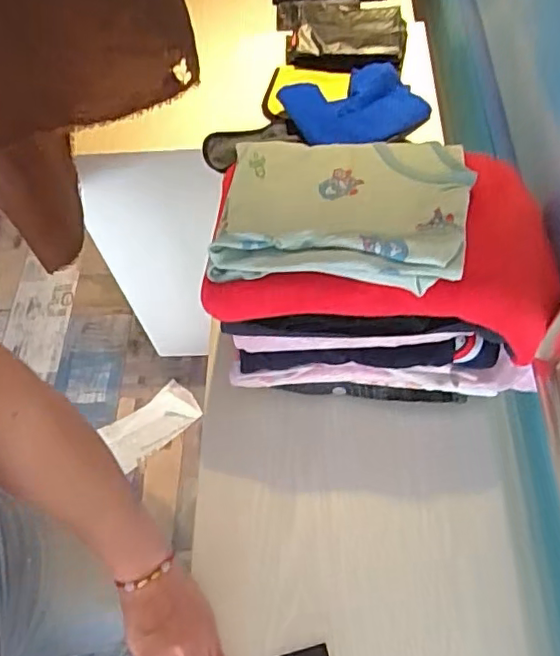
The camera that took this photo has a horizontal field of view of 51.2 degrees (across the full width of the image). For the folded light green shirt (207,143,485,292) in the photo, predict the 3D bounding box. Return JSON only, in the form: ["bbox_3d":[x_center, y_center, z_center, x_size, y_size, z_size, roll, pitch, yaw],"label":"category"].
[{"bbox_3d":[0.050,-0.107,0.491,0.205,0.046,0.162,10,61,9],"label":"folded light green shirt"}]

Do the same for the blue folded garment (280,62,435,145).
[{"bbox_3d":[0.096,-0.297,0.769,0.195,0.070,0.091,5,61,6],"label":"blue folded garment"}]

